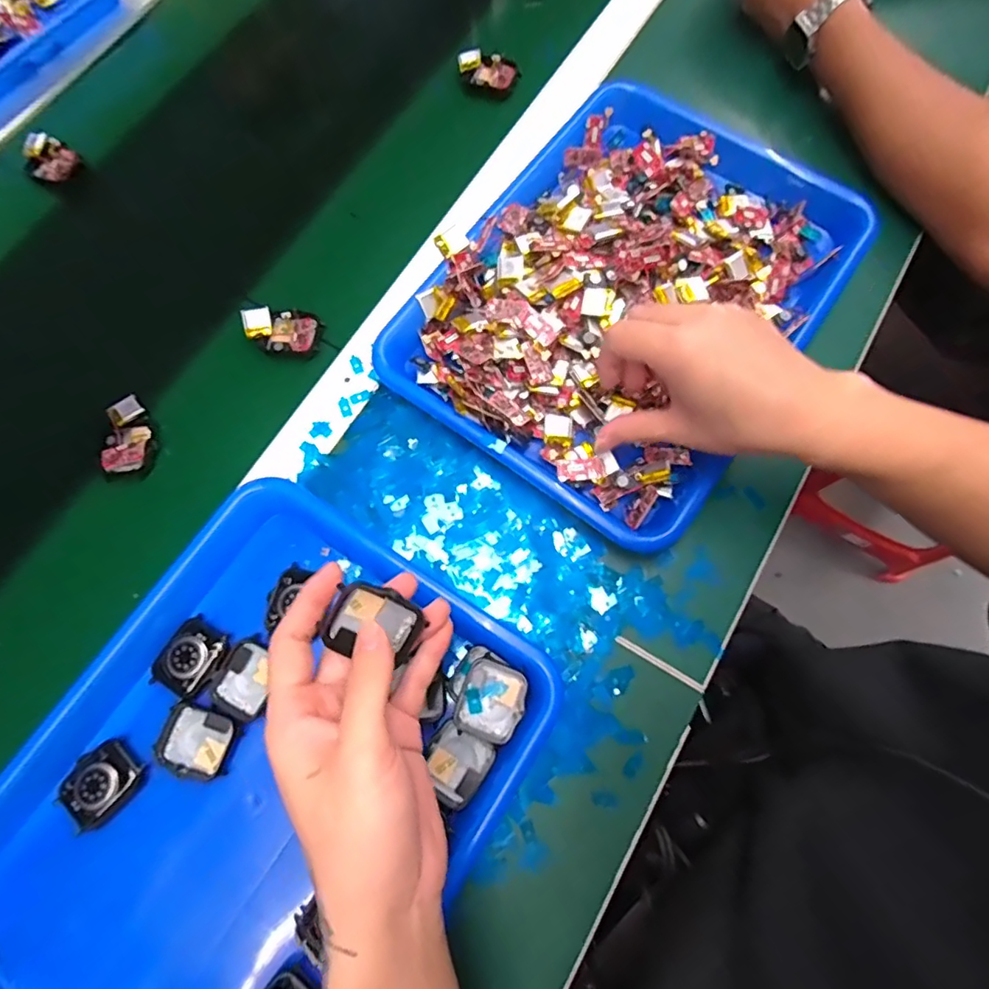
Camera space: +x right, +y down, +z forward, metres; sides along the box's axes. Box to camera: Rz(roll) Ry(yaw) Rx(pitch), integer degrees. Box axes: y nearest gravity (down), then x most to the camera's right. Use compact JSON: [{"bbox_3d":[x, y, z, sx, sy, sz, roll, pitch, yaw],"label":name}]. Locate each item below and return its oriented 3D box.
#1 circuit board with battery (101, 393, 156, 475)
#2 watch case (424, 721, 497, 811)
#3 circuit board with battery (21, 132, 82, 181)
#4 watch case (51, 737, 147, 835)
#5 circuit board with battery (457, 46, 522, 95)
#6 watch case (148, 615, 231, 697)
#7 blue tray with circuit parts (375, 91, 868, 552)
[{"bbox_3d":[-0.267,-0.043,0.397,0.032,0.013,0.057,-5,74,0],"label":"circuit board with battery"},{"bbox_3d":[-0.024,0.162,0.326,0.037,0.007,0.038,33,78,10],"label":"watch case"},{"bbox_3d":[-0.386,-0.292,0.471,0.040,0.019,0.037,40,79,12],"label":"circuit board with battery"},{"bbox_3d":[-0.239,0.175,0.331,0.043,0.021,0.036,-38,77,-8],"label":"watch case"},{"bbox_3d":[-0.006,-0.381,0.489,0.054,0.008,0.032,17,90,2],"label":"circuit board with battery"},{"bbox_3d":[-0.194,0.104,0.346,0.035,0.012,0.043,29,77,9],"label":"watch case"},{"bbox_3d":[0.099,-0.154,0.394,0.248,0.057,0.327,35,78,11],"label":"blue tray with circuit parts"}]

